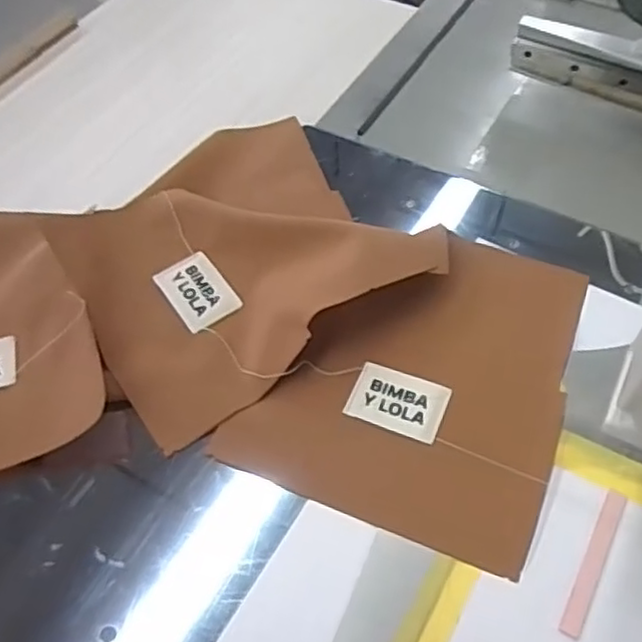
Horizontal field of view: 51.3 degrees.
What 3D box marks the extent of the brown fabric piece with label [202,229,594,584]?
[{"bbox_3d":[0.060,0.031,0.427,0.189,0.037,0.200,19,57,13],"label":"brown fabric piece with label"}]

